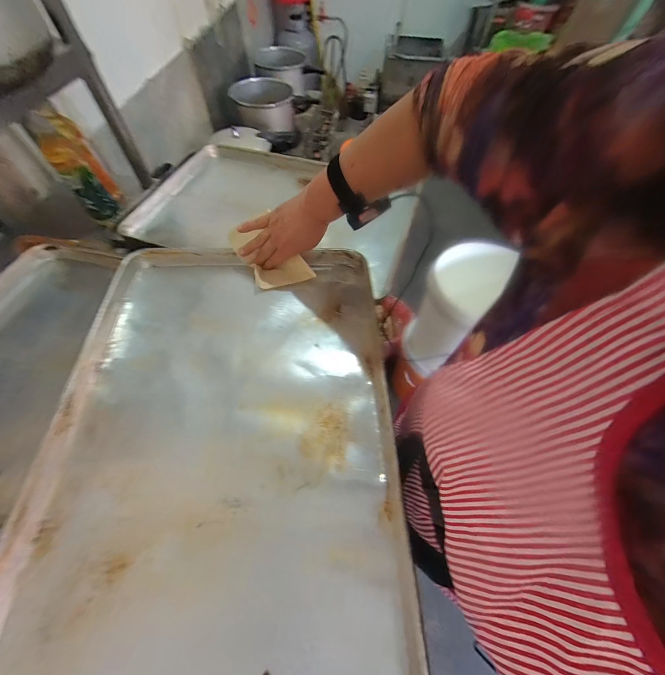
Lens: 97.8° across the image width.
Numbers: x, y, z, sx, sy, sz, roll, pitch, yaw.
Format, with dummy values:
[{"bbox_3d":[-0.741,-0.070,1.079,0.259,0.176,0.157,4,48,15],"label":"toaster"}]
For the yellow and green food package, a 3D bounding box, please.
[{"bbox_3d":[-0.579,-0.390,0.669,0.066,0.197,0.129,-22,62,-14],"label":"yellow and green food package"}]

